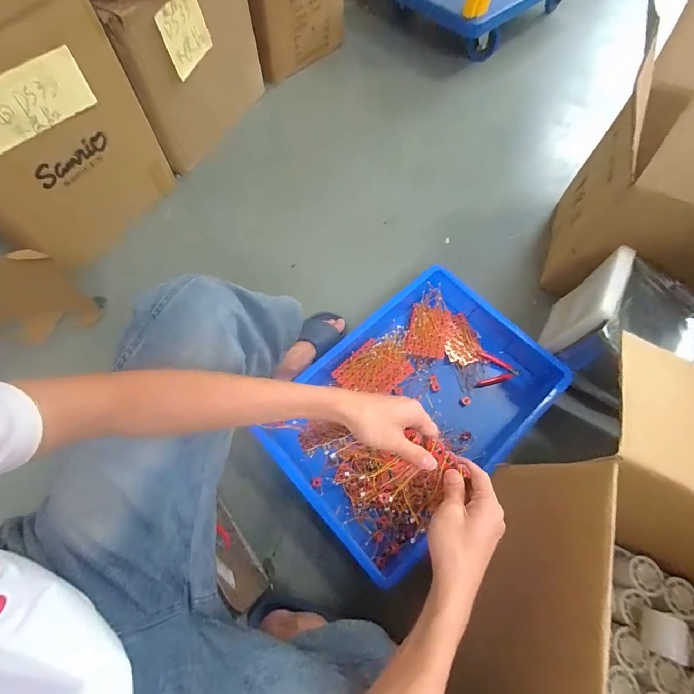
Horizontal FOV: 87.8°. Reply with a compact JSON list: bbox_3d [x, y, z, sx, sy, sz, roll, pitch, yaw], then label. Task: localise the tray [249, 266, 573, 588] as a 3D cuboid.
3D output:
[{"bbox_3d":[0.143,0.131,0.809,0.629,0.098,0.412,-39,72,-17],"label":"tray"}]

